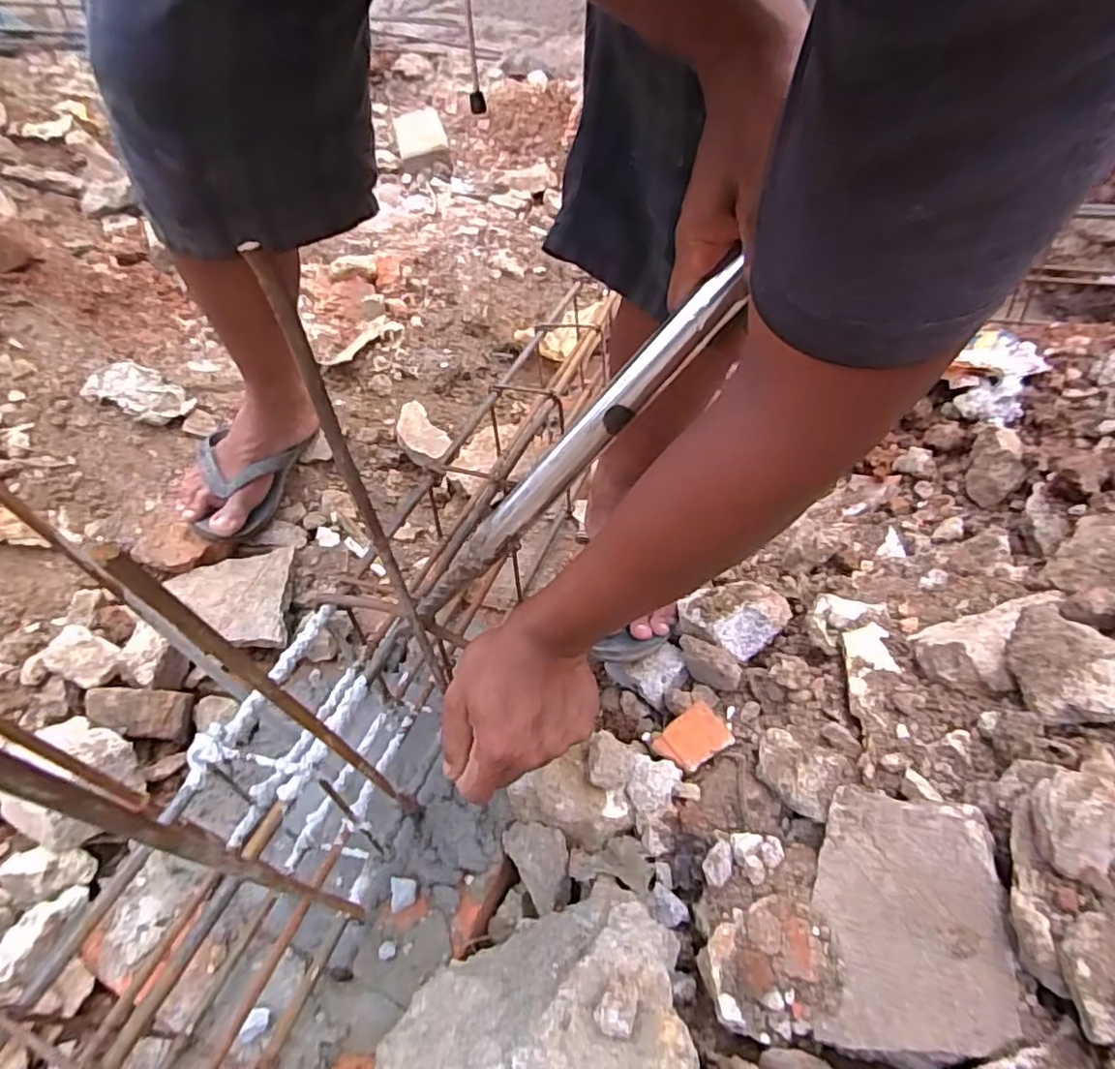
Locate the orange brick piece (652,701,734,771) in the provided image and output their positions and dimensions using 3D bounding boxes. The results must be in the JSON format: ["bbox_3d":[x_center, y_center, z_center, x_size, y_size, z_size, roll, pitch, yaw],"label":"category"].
[{"bbox_3d":[0.120,0.181,0.550,0.061,0.010,0.043,-38,59,-6],"label":"orange brick piece"}]

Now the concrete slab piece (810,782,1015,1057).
[{"bbox_3d":[0.210,0.227,0.370,0.102,0.030,0.138,-22,37,40],"label":"concrete slab piece"}]

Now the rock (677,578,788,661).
[{"bbox_3d":[0.167,0.080,0.583,0.095,0.047,0.056,-4,45,2],"label":"rock"}]

